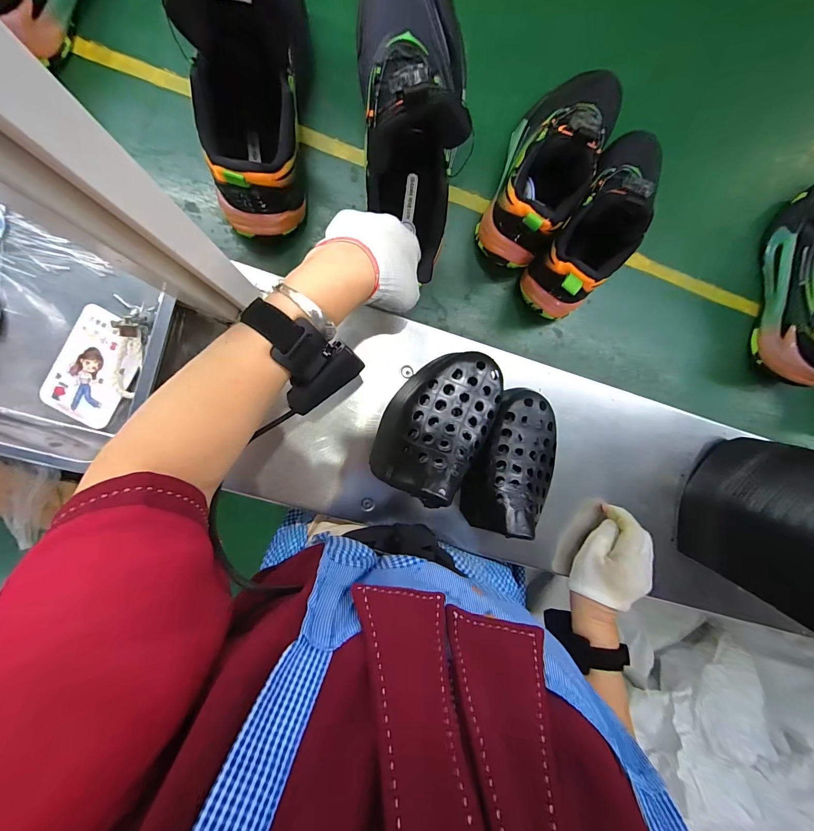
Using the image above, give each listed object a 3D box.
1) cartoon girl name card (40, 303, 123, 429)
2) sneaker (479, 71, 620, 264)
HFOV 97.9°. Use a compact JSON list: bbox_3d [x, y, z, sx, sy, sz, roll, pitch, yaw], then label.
[{"bbox_3d":[-0.312,-0.047,0.352,0.071,0.006,0.111,27,93,-2],"label":"cartoon girl name card"},{"bbox_3d":[0.156,-0.277,0.378,0.085,0.129,0.216,31,89,-8],"label":"sneaker"}]

